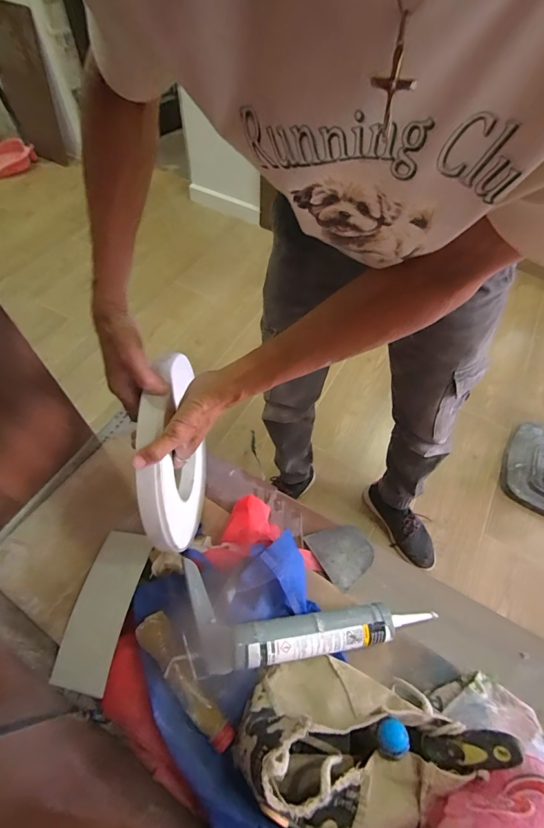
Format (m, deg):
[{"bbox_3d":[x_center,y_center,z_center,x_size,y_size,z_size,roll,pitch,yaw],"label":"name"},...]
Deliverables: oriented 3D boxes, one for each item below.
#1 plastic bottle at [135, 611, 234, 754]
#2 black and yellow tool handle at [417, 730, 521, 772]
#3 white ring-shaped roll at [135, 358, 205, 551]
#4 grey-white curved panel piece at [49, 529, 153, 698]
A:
[{"bbox_3d":[-0.115,0.350,0.492,0.046,0.043,0.185,-33,80,-21],"label":"plastic bottle"},{"bbox_3d":[0.215,0.367,0.410,0.101,0.014,0.033,-29,53,28],"label":"black and yellow tool handle"},{"bbox_3d":[-0.136,0.065,0.543,0.038,0.265,0.244,1,57,-1],"label":"white ring-shaped roll"},{"bbox_3d":[-0.256,0.286,0.570,0.094,0.009,0.211,1,53,17],"label":"grey-white curved panel piece"}]

